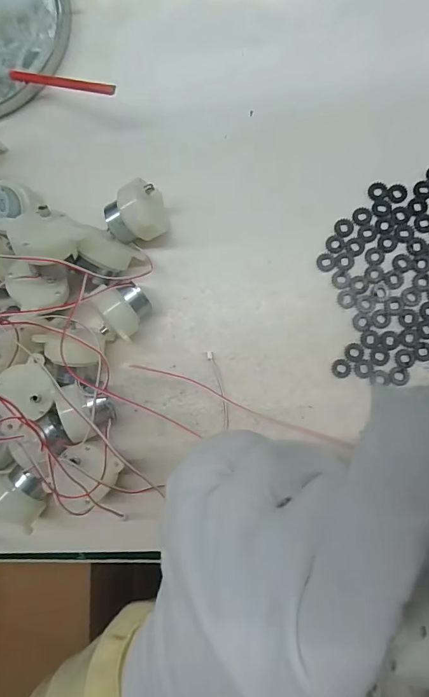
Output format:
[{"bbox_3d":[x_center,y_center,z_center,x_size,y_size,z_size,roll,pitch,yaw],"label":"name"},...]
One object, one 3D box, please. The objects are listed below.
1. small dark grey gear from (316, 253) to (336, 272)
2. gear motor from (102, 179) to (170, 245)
[{"bbox_3d":[0.064,-0.049,0.226,0.010,0.004,0.011,0,87,8],"label":"small dark grey gear"},{"bbox_3d":[-0.046,-0.076,0.229,0.031,0.033,0.033,0,87,8],"label":"gear motor"}]

